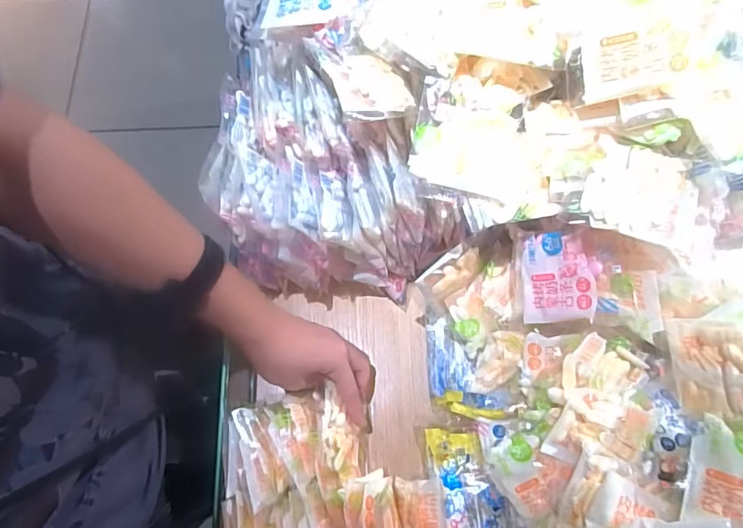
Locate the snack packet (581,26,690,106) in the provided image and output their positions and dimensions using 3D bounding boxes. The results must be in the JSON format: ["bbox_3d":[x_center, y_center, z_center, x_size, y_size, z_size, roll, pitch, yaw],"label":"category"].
[{"bbox_3d":[0.190,-0.146,0.351,0.066,0.048,0.007,0,32,27],"label":"snack packet"}]

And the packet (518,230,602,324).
[{"bbox_3d":[0.164,0.011,0.435,0.007,0.076,0.080,0,82,-36],"label":"packet"}]

